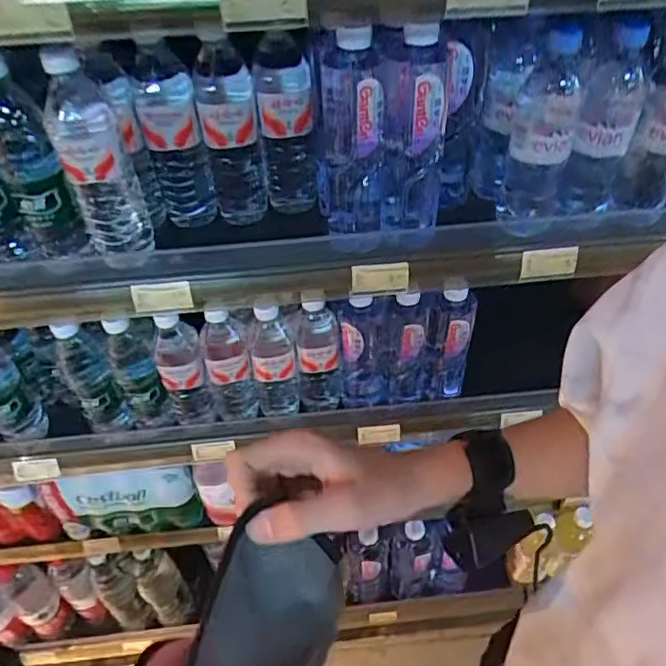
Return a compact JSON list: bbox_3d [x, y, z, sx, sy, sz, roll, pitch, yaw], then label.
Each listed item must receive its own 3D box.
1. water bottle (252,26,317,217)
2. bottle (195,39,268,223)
[{"bbox_3d":[-0.054,-0.235,0.654,0.058,0.191,0.074,-8,46,-5],"label":"water bottle"},{"bbox_3d":[-0.113,-0.220,0.648,0.060,0.196,0.061,-7,46,-4],"label":"bottle"}]

